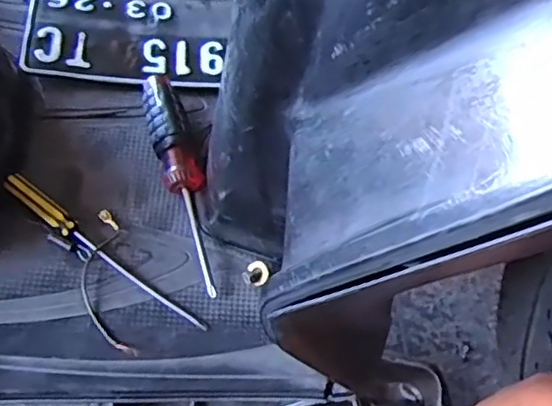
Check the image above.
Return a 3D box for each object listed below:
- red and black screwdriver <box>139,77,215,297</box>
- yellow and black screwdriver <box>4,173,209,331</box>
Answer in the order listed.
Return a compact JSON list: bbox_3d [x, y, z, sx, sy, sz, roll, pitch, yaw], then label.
[{"bbox_3d":[-0.075,-0.027,0.497,0.031,0.036,0.194,-18,62,-6],"label":"red and black screwdriver"},{"bbox_3d":[-0.126,0.036,0.466,0.183,0.014,0.017,36,69,6],"label":"yellow and black screwdriver"}]

